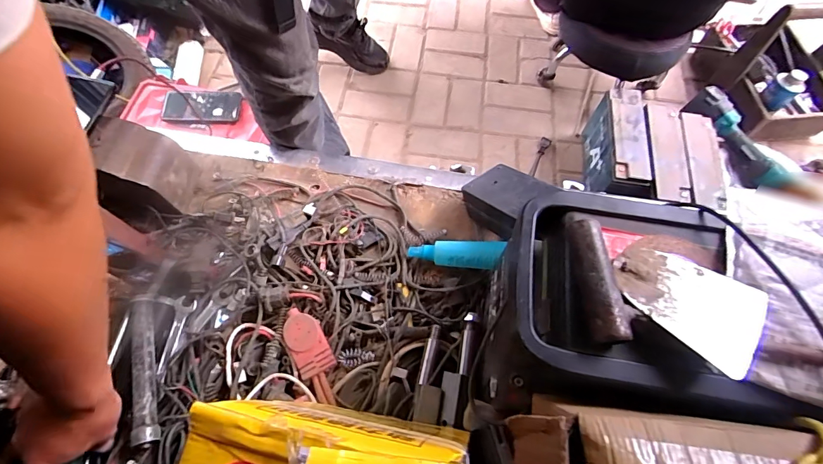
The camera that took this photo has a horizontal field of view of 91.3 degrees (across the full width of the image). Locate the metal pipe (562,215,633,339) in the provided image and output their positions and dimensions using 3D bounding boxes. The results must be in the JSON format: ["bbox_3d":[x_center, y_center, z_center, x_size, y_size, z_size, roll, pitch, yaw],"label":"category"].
[{"bbox_3d":[0.151,0.030,0.332,0.029,0.022,0.117,-3,65,-3],"label":"metal pipe"}]

